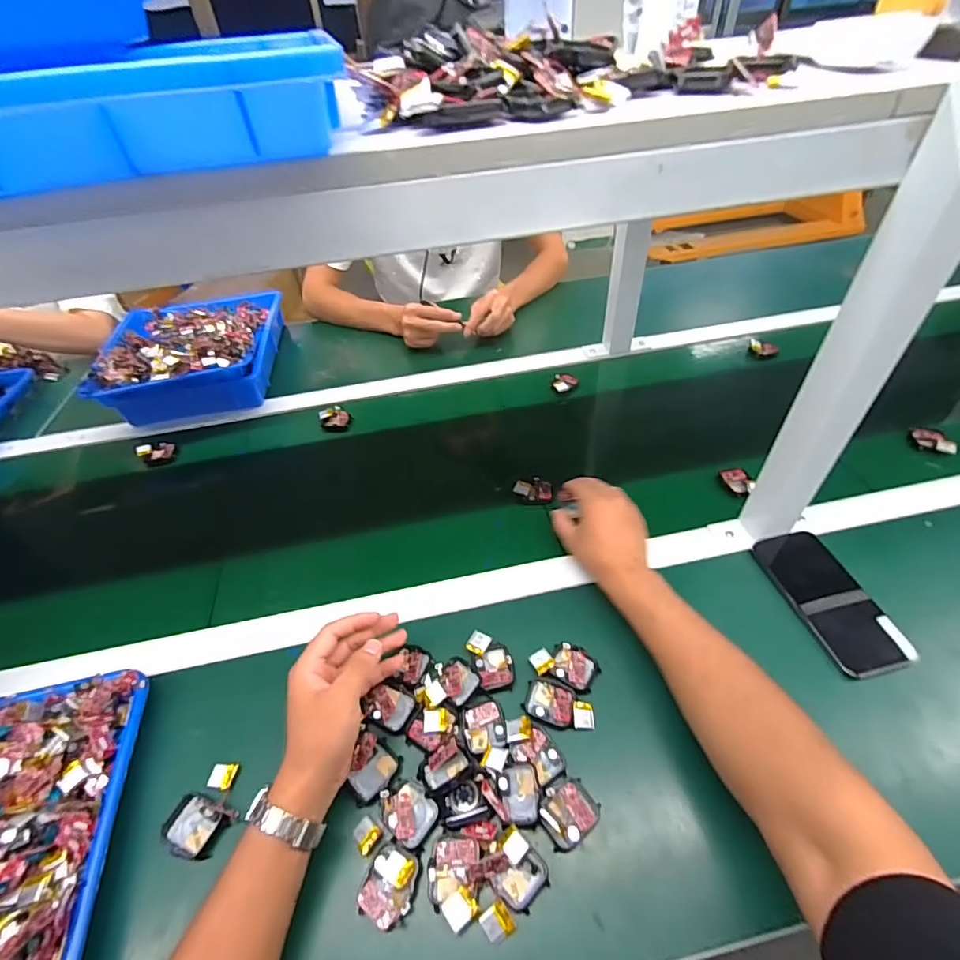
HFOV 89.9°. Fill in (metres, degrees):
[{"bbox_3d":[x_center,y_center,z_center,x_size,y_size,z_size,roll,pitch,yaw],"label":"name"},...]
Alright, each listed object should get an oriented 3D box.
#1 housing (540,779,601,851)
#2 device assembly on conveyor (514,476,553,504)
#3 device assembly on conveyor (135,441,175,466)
[{"bbox_3d":[0.071,0.267,0.389,0.047,0.017,0.039,-29,50,-21],"label":"housing"},{"bbox_3d":[0.071,0.013,0.640,0.049,0.014,0.038,-1,45,5],"label":"device assembly on conveyor"},{"bbox_3d":[-0.501,-0.041,0.743,0.051,0.016,0.039,-14,46,-8],"label":"device assembly on conveyor"}]

